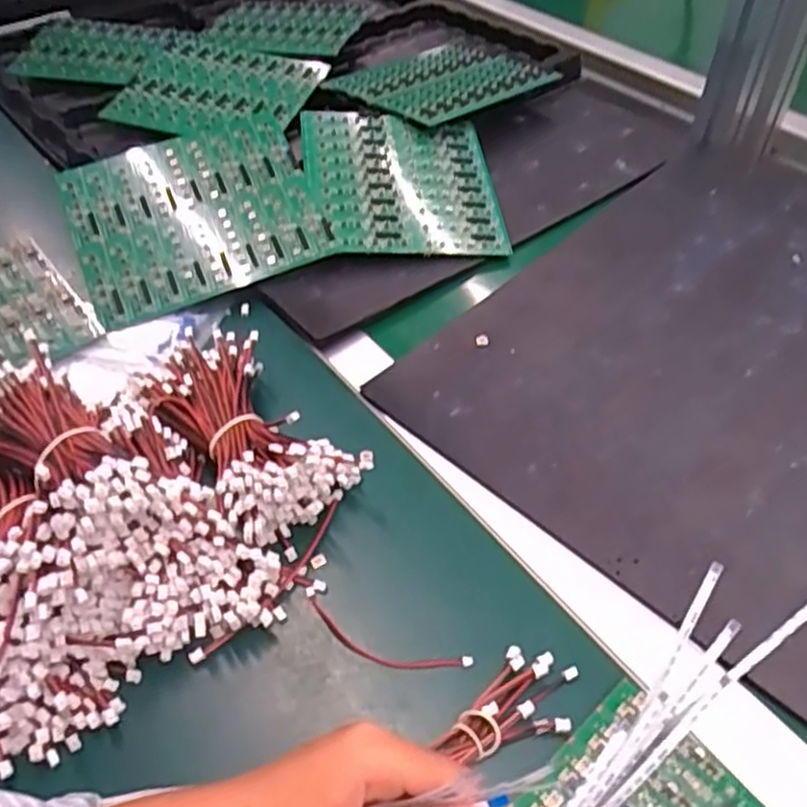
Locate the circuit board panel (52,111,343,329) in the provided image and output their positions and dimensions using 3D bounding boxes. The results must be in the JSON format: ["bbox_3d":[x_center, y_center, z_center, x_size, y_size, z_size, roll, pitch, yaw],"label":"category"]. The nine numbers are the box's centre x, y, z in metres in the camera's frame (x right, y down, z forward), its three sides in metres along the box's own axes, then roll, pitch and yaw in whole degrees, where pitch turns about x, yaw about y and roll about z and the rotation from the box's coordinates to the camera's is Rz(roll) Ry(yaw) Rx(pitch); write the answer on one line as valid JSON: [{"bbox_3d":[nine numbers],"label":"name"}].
[{"bbox_3d":[-0.184,-0.165,0.613,0.204,0.015,0.179,-20,74,-8],"label":"circuit board panel"}]

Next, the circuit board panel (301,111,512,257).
[{"bbox_3d":[0.000,-0.212,0.665,0.179,0.008,0.202,-1,59,-14],"label":"circuit board panel"}]

